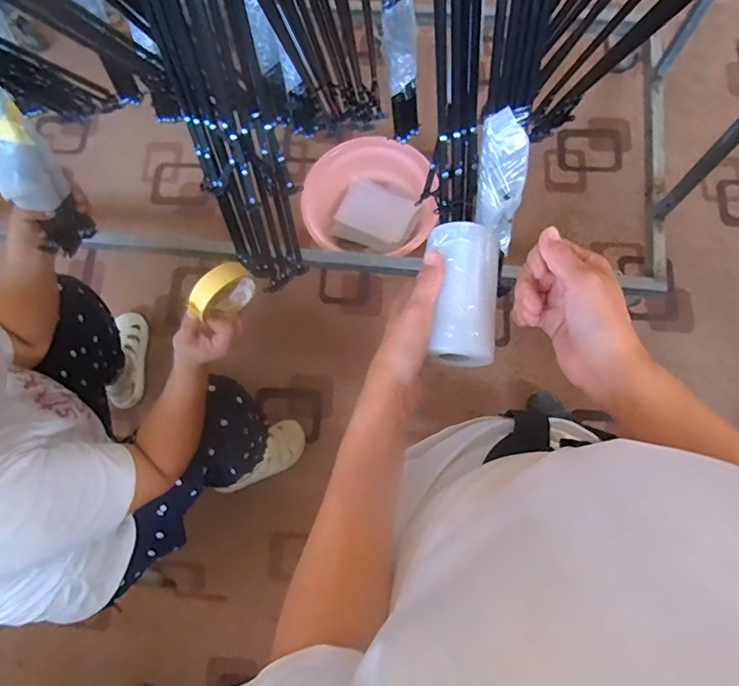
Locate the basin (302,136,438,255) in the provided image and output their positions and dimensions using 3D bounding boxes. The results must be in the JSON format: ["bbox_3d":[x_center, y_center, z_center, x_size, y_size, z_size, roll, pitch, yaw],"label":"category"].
[{"bbox_3d":[0.000,-0.404,1.441,0.369,0.140,0.281,-7,75,2],"label":"basin"}]

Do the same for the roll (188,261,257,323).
[{"bbox_3d":[-0.190,-0.067,0.674,0.081,0.074,0.034,-40,76,-7],"label":"roll"}]

